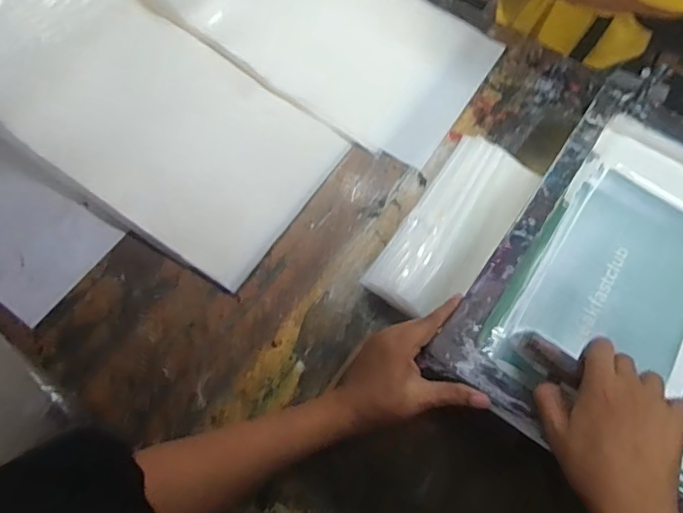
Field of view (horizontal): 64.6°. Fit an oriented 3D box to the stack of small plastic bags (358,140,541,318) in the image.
[{"bbox_3d":[0.137,-0.036,0.648,0.107,0.043,0.254,33,70,12],"label":"stack of small plastic bags"}]

